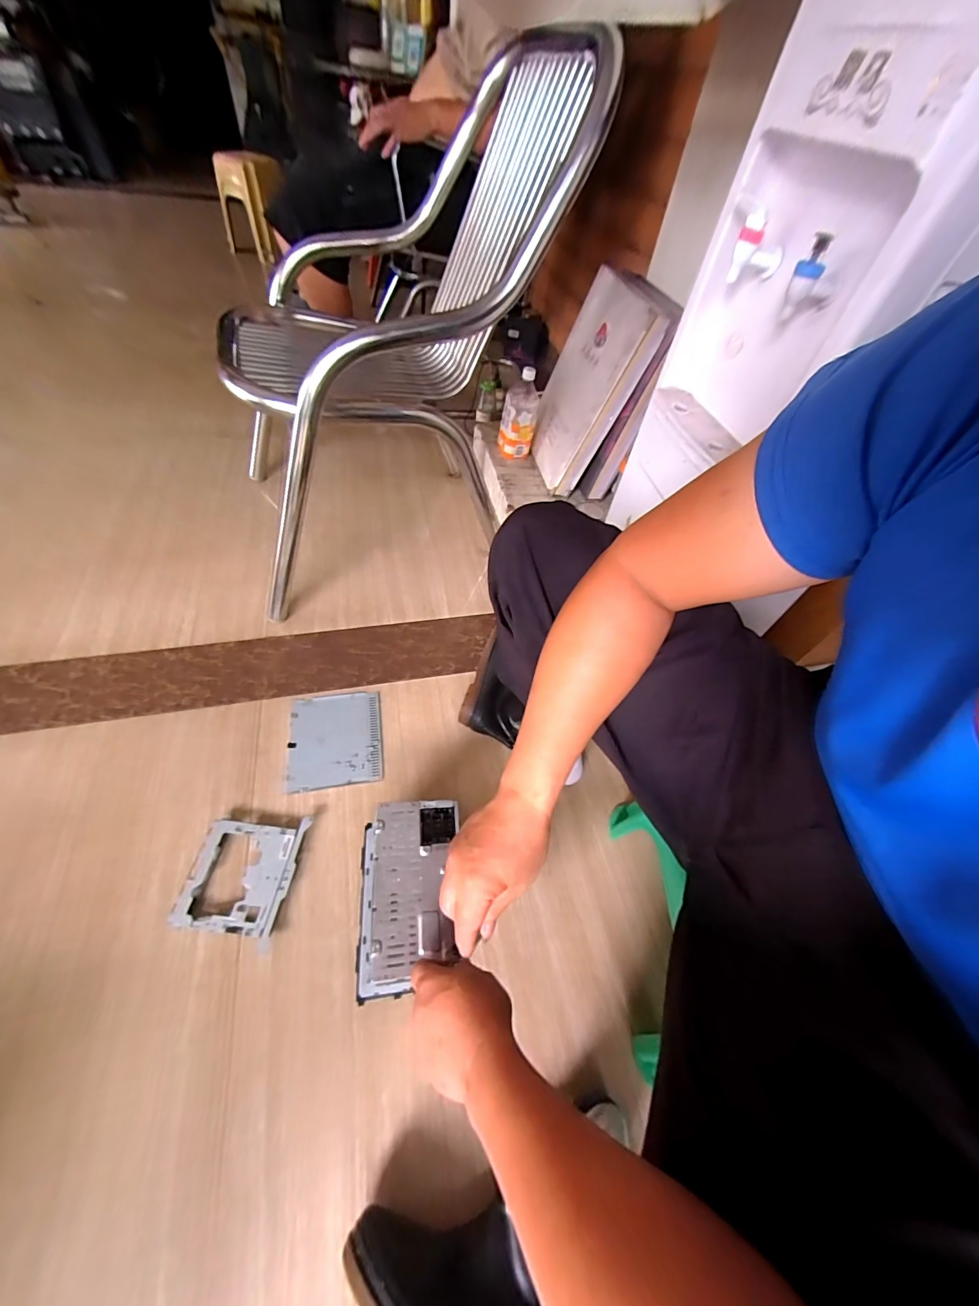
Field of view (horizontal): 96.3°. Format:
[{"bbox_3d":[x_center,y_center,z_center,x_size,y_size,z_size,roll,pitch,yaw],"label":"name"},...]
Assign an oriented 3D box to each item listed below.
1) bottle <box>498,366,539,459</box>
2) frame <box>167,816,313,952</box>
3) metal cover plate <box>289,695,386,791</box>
[{"bbox_3d":[0.078,-0.638,1.181,0.097,0.205,0.102,8,53,-1],"label":"bottle"},{"bbox_3d":[-0.358,0.321,0.643,0.141,0.032,0.157,10,53,3],"label":"frame"},{"bbox_3d":[-0.278,0.154,0.791,0.157,0.009,0.177,-7,54,-9],"label":"metal cover plate"}]

